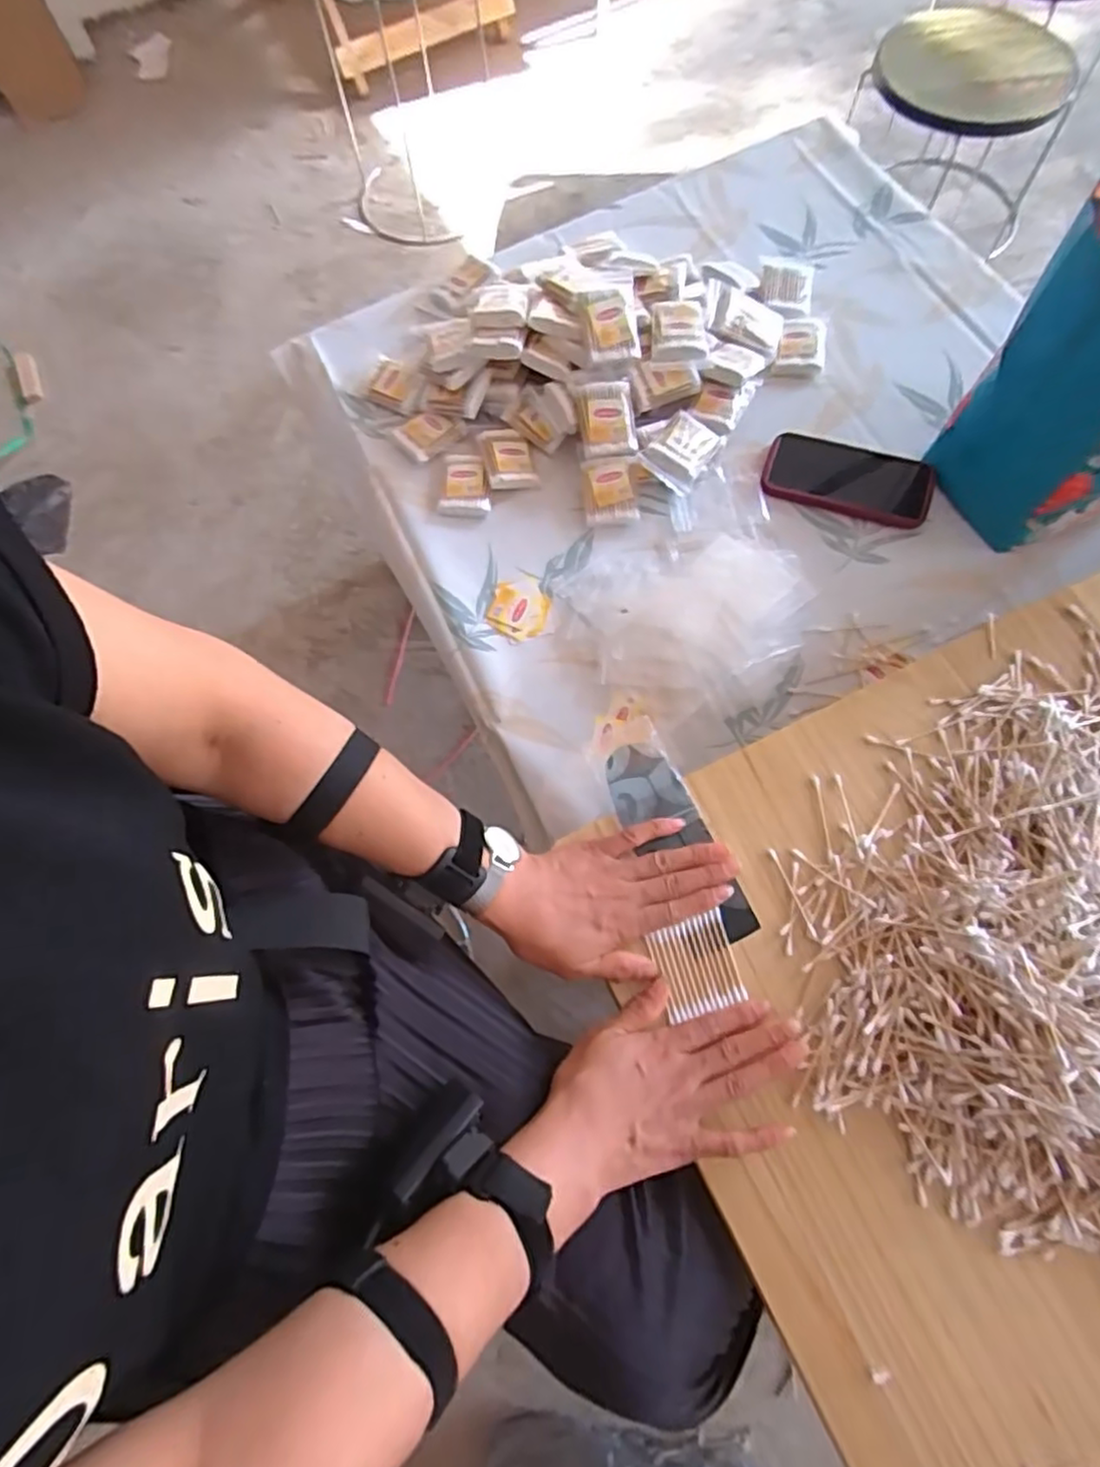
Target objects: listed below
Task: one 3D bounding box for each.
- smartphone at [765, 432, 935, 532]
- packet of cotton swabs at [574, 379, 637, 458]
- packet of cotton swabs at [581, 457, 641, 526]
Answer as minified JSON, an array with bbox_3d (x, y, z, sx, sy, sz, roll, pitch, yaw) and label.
[{"bbox_3d":[0.319,-0.271,0.720,0.172,0.012,0.088,15,72,8],"label":"smartphone"},{"bbox_3d":[0.060,-0.332,0.715,0.057,0.025,0.076,-6,93,-3],"label":"packet of cotton swabs"},{"bbox_3d":[0.064,-0.257,0.722,0.056,0.026,0.069,-5,89,6],"label":"packet of cotton swabs"}]

